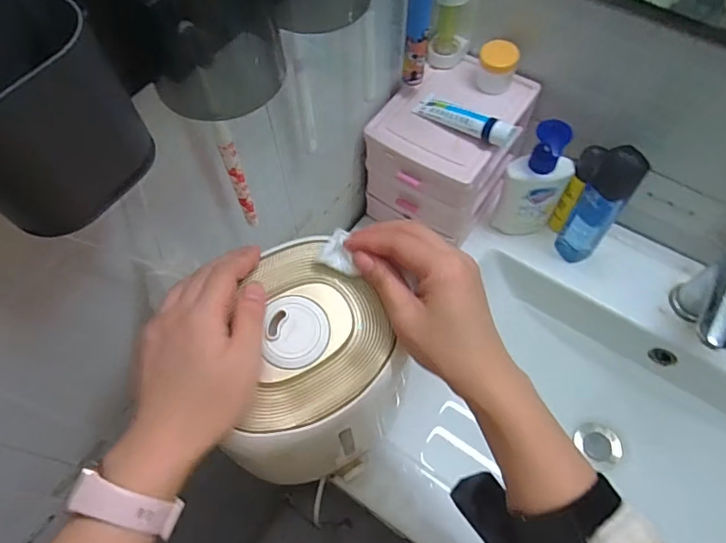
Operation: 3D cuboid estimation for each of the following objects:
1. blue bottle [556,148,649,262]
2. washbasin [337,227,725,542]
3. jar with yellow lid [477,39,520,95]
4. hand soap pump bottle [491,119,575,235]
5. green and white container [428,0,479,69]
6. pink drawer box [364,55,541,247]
[{"bbox_3d":[0.266,-0.071,0.570,0.045,0.173,0.042,0,61,1],"label":"blue bottle"},{"bbox_3d":[0.347,0.236,0.575,0.639,0.178,0.411,31,66,17],"label":"washbasin"},{"bbox_3d":[0.146,-0.220,0.547,0.039,0.050,0.035,17,63,10],"label":"jar with yellow lid"},{"bbox_3d":[0.200,-0.098,0.587,0.069,0.178,0.046,26,64,14],"label":"hand soap pump bottle"},{"bbox_3d":[0.097,-0.272,0.536,0.040,0.111,0.041,0,61,1],"label":"green and white container"},{"bbox_3d":[0.099,-0.139,0.604,0.139,0.146,0.168,30,66,16],"label":"pink drawer box"}]

